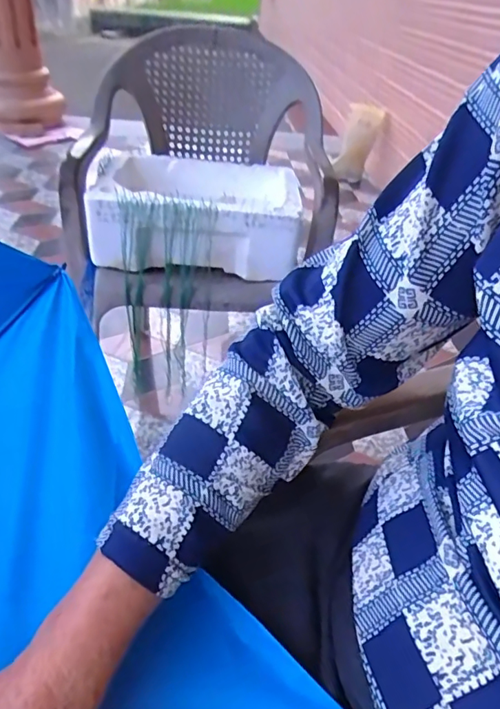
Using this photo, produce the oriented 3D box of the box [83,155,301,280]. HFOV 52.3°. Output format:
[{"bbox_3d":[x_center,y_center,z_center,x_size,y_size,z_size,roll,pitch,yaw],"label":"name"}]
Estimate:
[{"bbox_3d":[-0.094,-0.303,1.022,0.367,0.137,0.350,4,40,-1],"label":"box"}]

